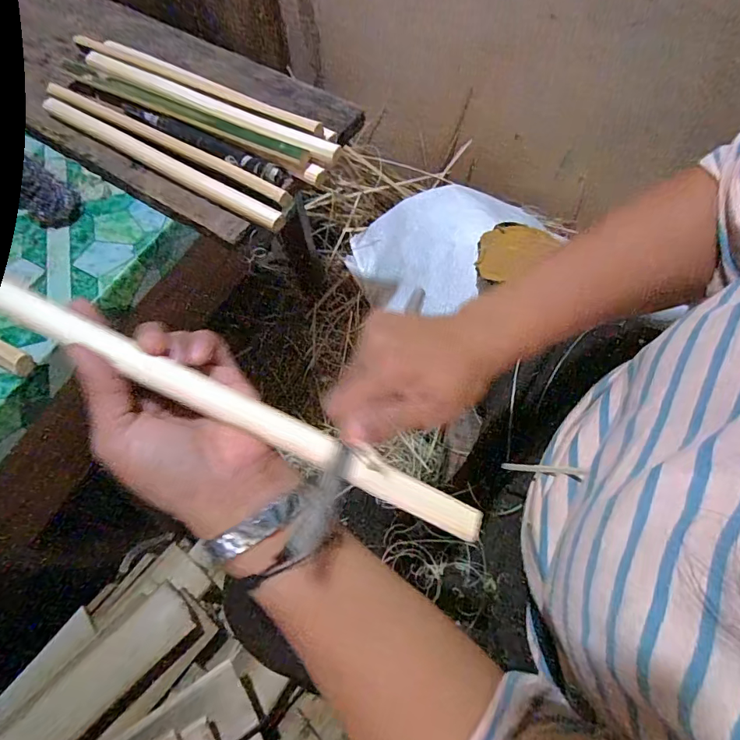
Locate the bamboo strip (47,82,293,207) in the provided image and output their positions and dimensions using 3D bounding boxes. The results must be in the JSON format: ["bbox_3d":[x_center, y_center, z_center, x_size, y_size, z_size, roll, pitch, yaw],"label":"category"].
[{"bbox_3d":[-0.212,-0.237,0.451,0.329,0.010,0.019,30,71,16],"label":"bamboo strip"}]

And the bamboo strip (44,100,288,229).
[{"bbox_3d":[-0.214,-0.209,0.441,0.322,0.007,0.019,31,95,16],"label":"bamboo strip"}]

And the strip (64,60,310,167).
[{"bbox_3d":[-0.198,-0.266,0.453,0.323,0.009,0.021,29,71,15],"label":"strip"}]

